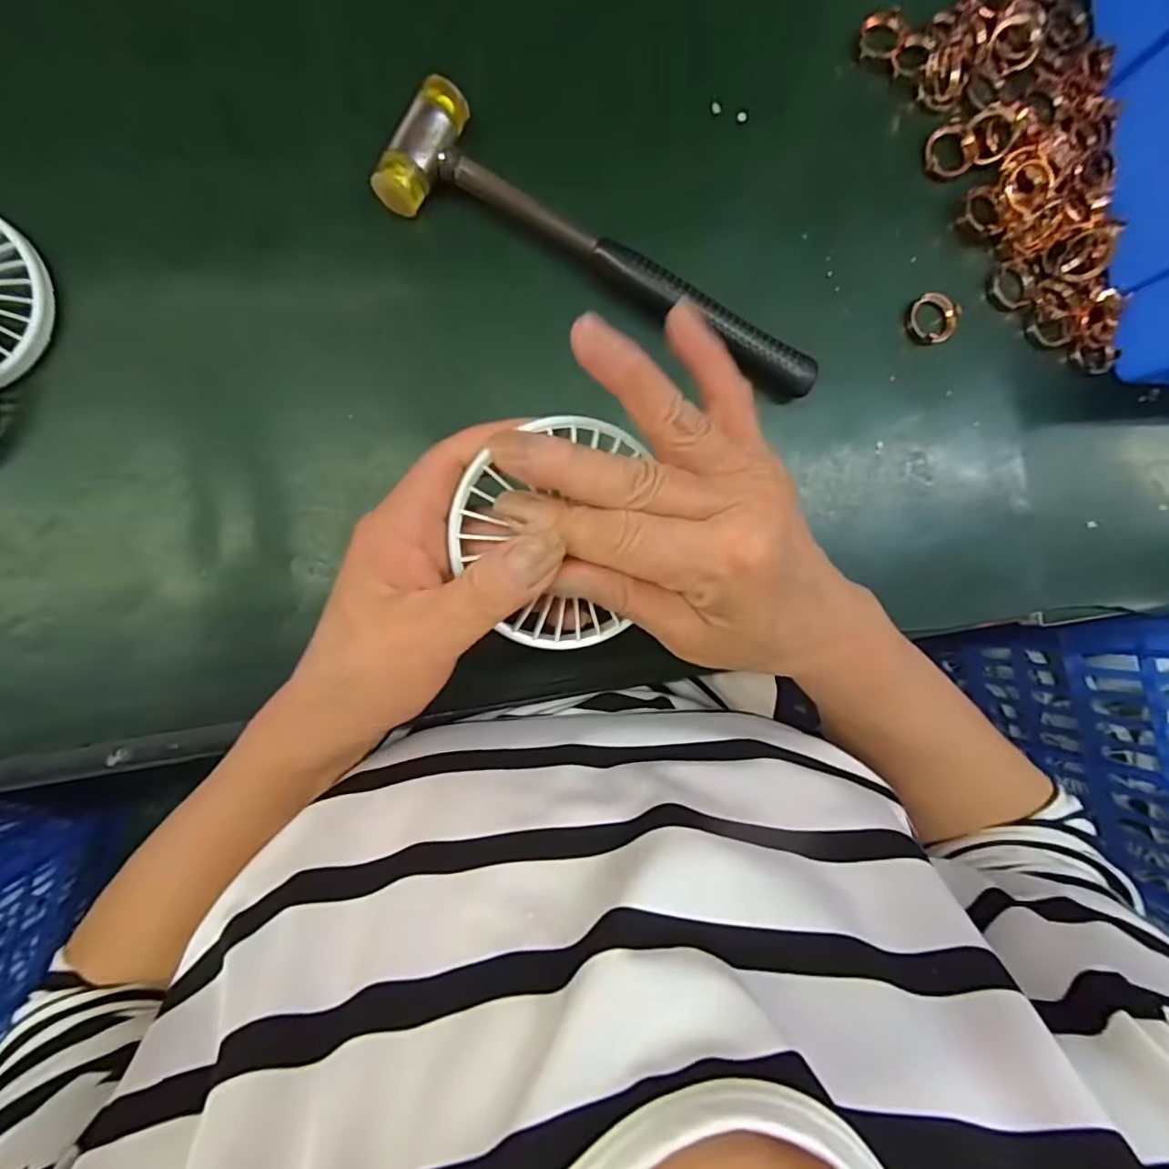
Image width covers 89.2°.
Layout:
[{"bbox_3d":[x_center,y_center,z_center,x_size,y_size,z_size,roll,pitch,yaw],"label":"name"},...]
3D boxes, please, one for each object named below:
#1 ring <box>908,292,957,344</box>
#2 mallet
[{"bbox_3d":[0.201,-0.153,0.342,0.025,0.007,0.028,-18,92,-8],"label":"ring"},{"bbox_3d":[0.013,-0.160,0.307,0.238,0.024,0.059,29,86,-7],"label":"mallet"}]

